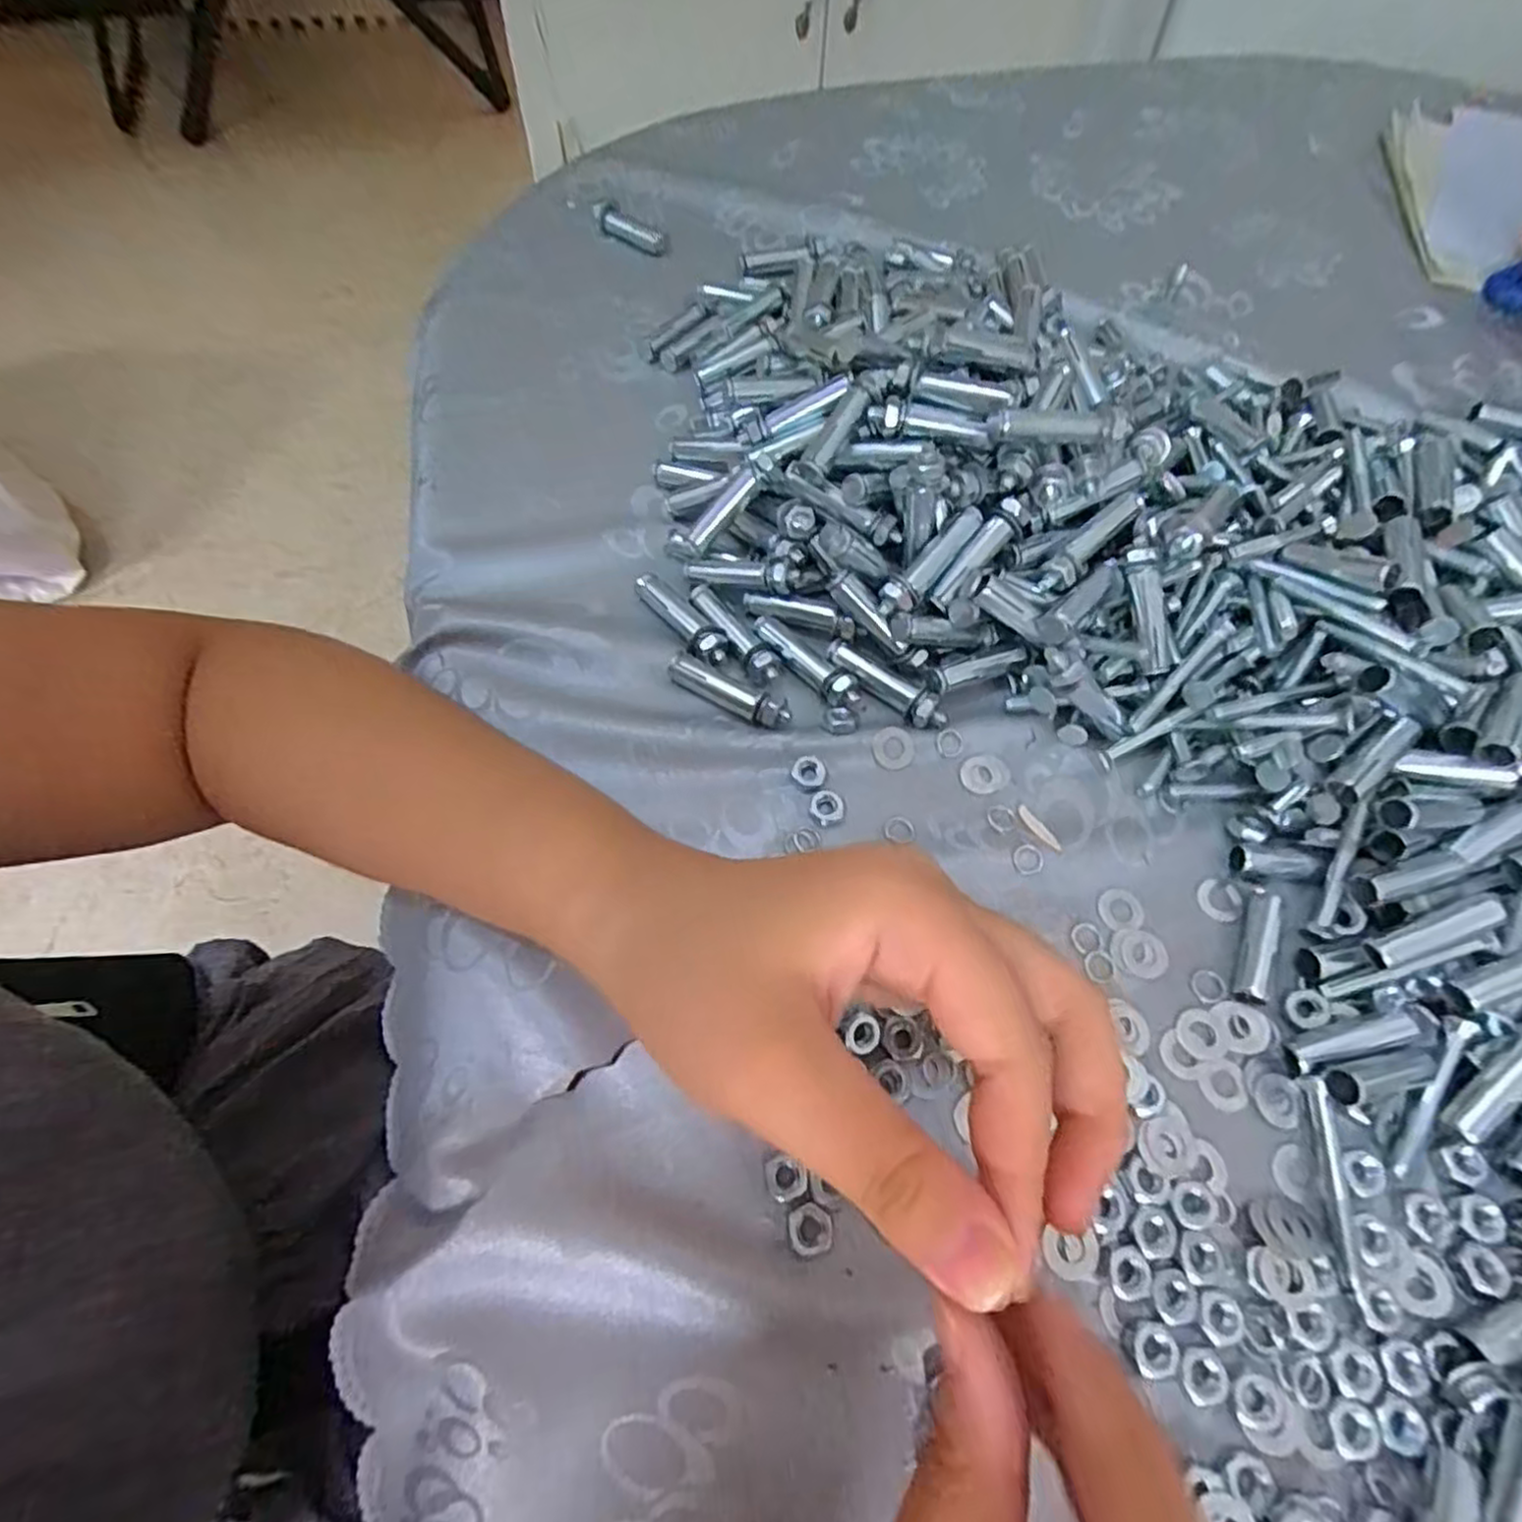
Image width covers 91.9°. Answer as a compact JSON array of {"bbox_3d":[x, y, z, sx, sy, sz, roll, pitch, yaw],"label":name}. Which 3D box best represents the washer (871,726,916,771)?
[{"bbox_3d":[0.053,-0.006,0.294,0.017,0.004,0.018,0,62,0],"label":"washer"}]

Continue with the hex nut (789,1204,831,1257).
[{"bbox_3d":[0.015,0.141,0.221,0.012,0.004,0.013,-11,63,-5],"label":"hex nut"}]

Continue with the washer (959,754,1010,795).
[{"bbox_3d":[0.090,0.005,0.294,0.020,0.004,0.016,-17,64,-8],"label":"washer"}]

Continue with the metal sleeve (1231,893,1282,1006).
[{"bbox_3d":[0.175,0.066,0.259,0.010,0.008,0.039,23,65,12],"label":"metal sleeve"}]

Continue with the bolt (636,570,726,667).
[{"bbox_3d":[-0.034,-0.062,0.316,0.016,0.010,0.057,-38,68,-18],"label":"bolt"}]

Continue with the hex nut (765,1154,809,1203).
[{"bbox_3d":[0.008,0.129,0.227,0.012,0.004,0.012,-15,63,-7],"label":"hex nut"}]

